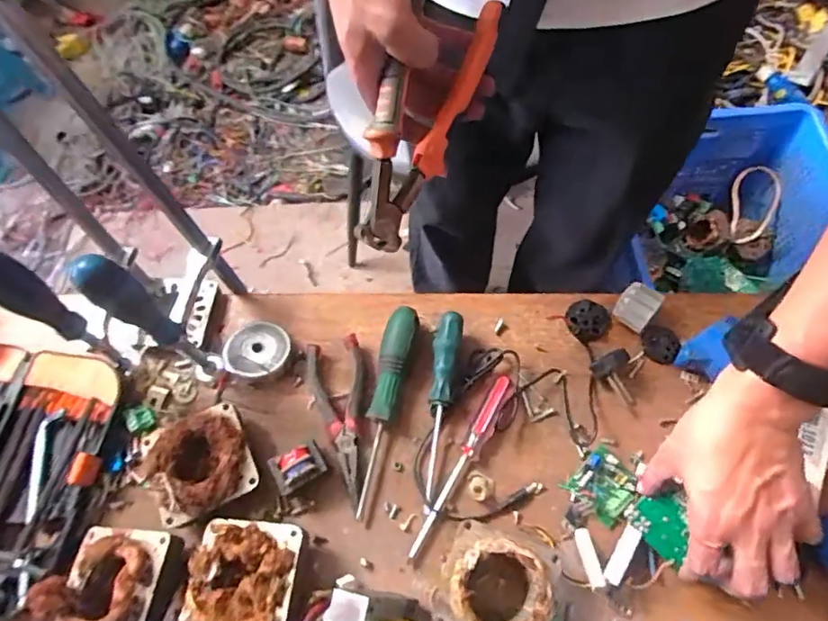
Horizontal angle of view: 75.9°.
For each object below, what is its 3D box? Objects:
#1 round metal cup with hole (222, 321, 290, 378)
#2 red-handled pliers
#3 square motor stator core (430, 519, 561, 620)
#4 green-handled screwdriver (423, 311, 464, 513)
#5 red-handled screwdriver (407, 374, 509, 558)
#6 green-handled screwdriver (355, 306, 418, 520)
[{"bbox_3d":[-0.149,0.037,0.502,0.060,0.020,0.060,2,51,-2],"label":"round metal cup with hole"},{"bbox_3d":[-0.063,0.099,0.482,0.051,0.023,0.149,-12,68,-2],"label":"red-handled pliers"},{"bbox_3d":[0.064,0.210,0.401,0.083,0.058,0.081,17,70,9],"label":"square motor stator core"},{"bbox_3d":[0.021,0.085,0.476,0.024,0.024,0.171,8,74,6],"label":"green-handled screwdriver"},{"bbox_3d":[0.044,0.133,0.460,0.018,0.014,0.168,26,71,12],"label":"red-handled screwdriver"},{"bbox_3d":[-0.029,0.085,0.479,0.028,0.024,0.185,12,69,7],"label":"green-handled screwdriver"}]

